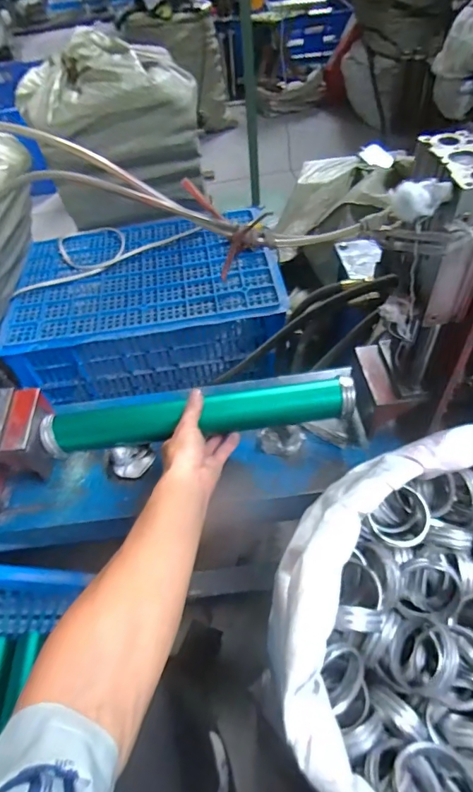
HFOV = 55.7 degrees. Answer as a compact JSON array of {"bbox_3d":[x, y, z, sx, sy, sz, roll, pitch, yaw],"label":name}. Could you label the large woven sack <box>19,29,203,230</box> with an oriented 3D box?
[{"bbox_3d":[-0.283,-0.615,1.088,0.367,0.368,0.308,-14,50,-5],"label":"large woven sack"}]

